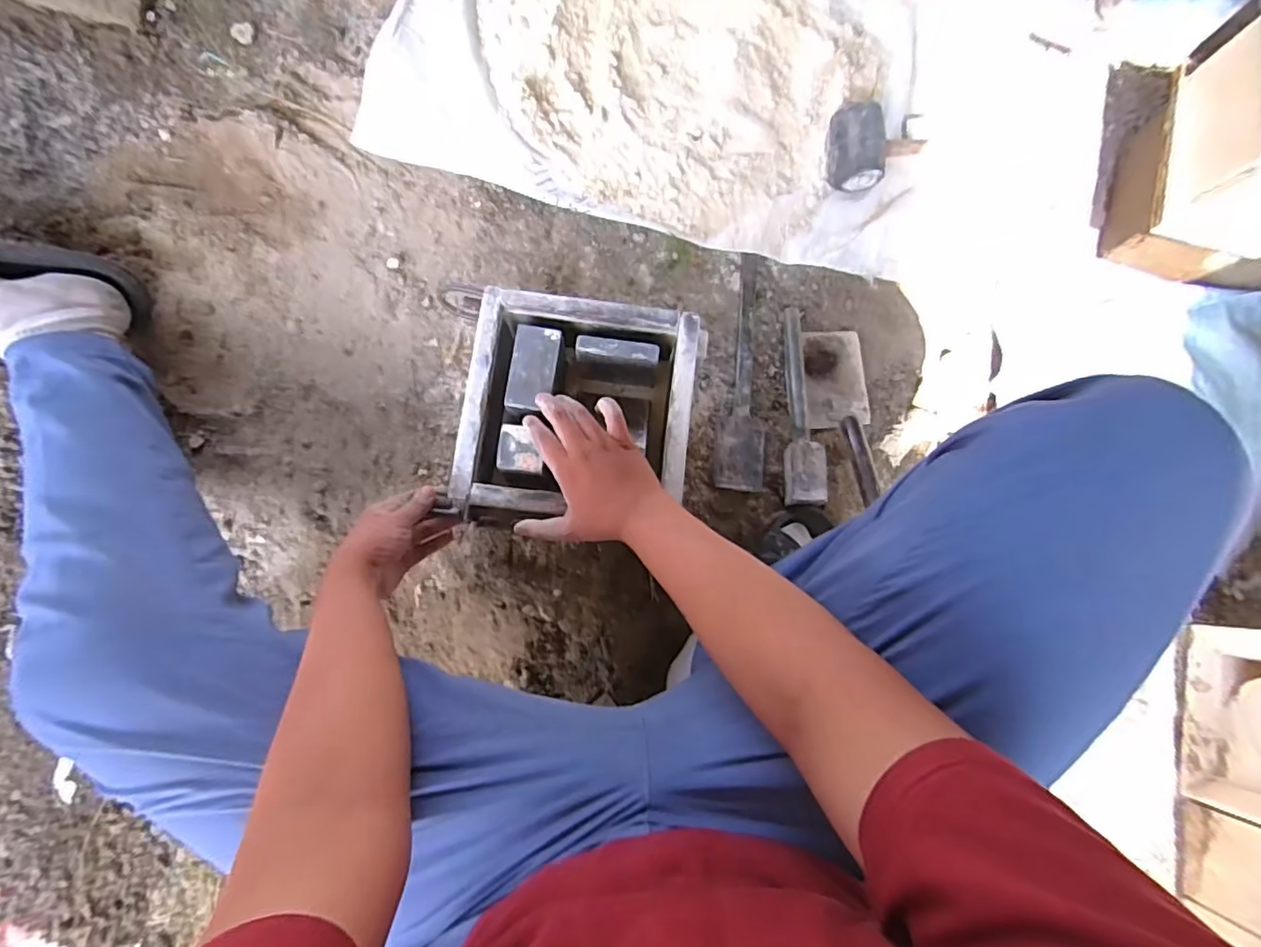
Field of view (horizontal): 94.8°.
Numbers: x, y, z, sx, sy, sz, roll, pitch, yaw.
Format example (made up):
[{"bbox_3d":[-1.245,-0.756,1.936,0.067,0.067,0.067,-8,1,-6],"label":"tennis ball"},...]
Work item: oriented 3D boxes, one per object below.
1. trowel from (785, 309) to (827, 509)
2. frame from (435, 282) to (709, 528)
[{"bbox_3d":[0.214,-0.090,0.733,0.043,0.062,0.258,2,84,-3],"label":"trowel"},{"bbox_3d":[-0.061,-0.063,0.665,0.244,0.113,0.255,11,82,-4],"label":"frame"}]

